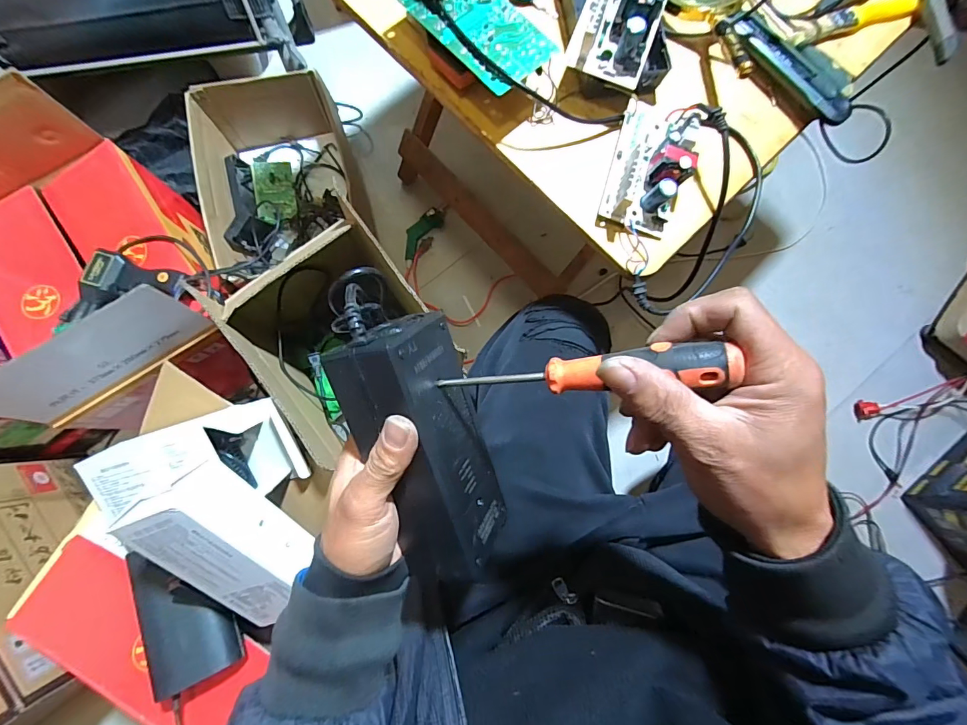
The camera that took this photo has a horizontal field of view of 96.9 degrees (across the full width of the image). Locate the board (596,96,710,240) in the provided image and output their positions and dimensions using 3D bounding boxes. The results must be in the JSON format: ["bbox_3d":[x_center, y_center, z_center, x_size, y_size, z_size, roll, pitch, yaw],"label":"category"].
[{"bbox_3d":[0.157,-0.188,0.399,0.068,0.040,0.128,16,81,1],"label":"board"}]

